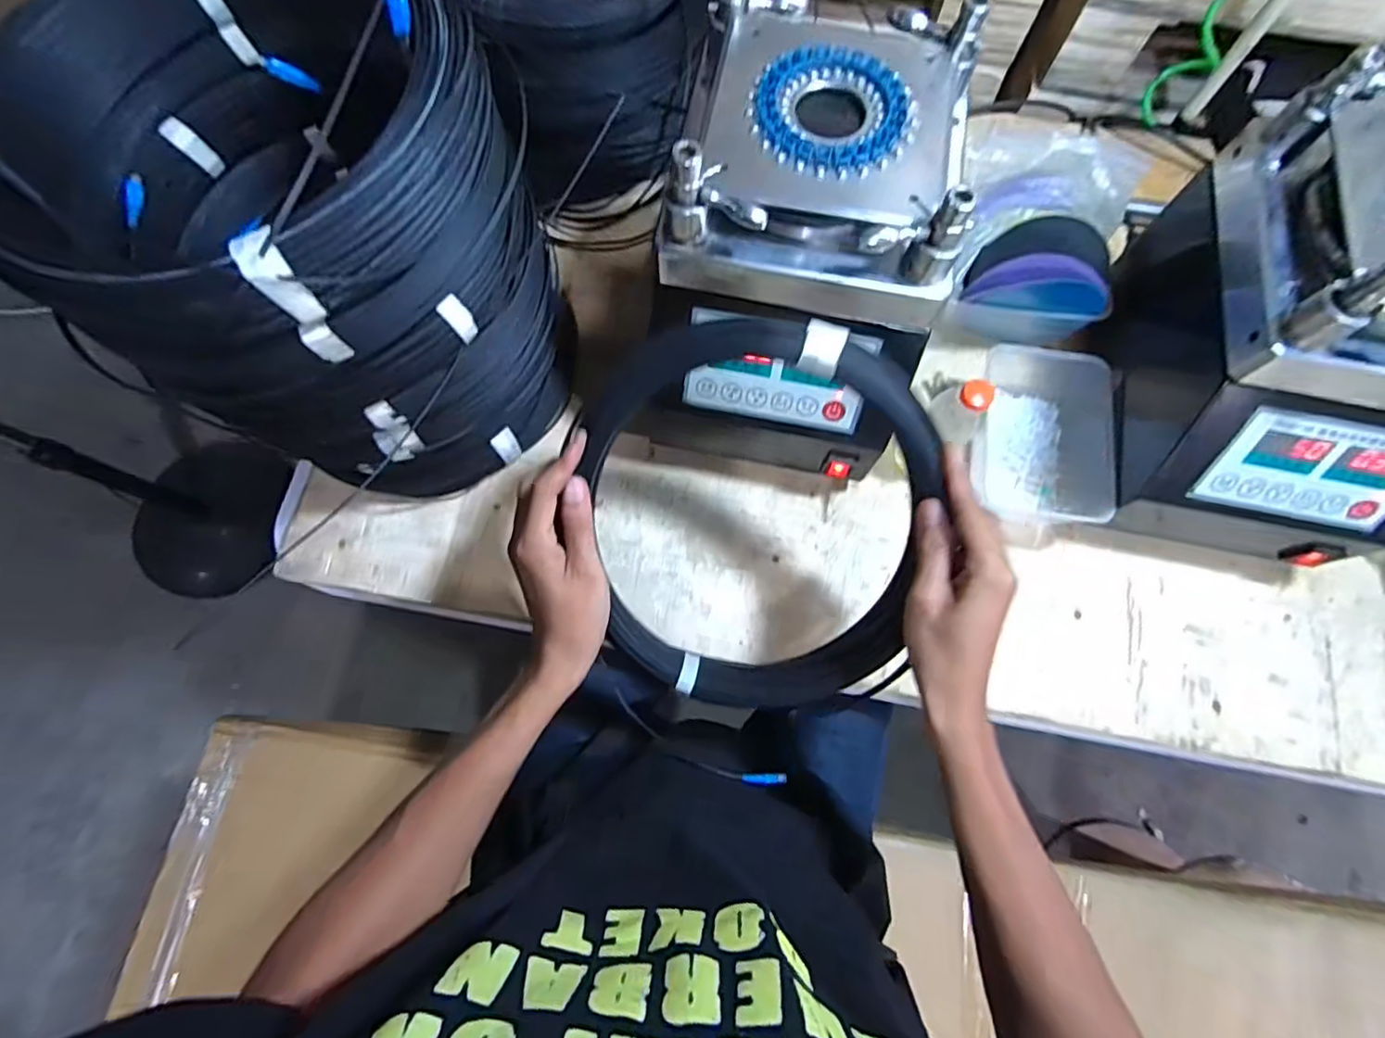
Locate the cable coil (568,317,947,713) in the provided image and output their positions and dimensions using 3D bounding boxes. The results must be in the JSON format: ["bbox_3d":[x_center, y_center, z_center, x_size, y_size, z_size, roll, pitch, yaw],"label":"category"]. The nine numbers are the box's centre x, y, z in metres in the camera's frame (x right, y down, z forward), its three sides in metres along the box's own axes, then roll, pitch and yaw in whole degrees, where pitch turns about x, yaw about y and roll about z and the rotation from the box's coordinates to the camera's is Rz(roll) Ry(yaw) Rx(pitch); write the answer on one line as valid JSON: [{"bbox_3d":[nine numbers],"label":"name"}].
[{"bbox_3d":[0.045,0.009,0.449,0.240,0.041,0.295,3,105,5],"label":"cable coil"}]

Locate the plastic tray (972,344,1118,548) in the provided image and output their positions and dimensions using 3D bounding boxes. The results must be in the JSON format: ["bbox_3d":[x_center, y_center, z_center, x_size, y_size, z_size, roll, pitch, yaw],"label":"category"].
[{"bbox_3d":[0.350,-0.083,0.617,0.104,0.072,0.198,8,74,3],"label":"plastic tray"}]

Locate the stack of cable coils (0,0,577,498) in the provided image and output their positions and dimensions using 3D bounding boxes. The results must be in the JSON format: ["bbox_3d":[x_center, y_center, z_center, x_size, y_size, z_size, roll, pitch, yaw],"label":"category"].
[{"bbox_3d":[-0.281,-0.211,0.492,0.299,0.307,0.286,42,78,12],"label":"stack of cable coils"}]

